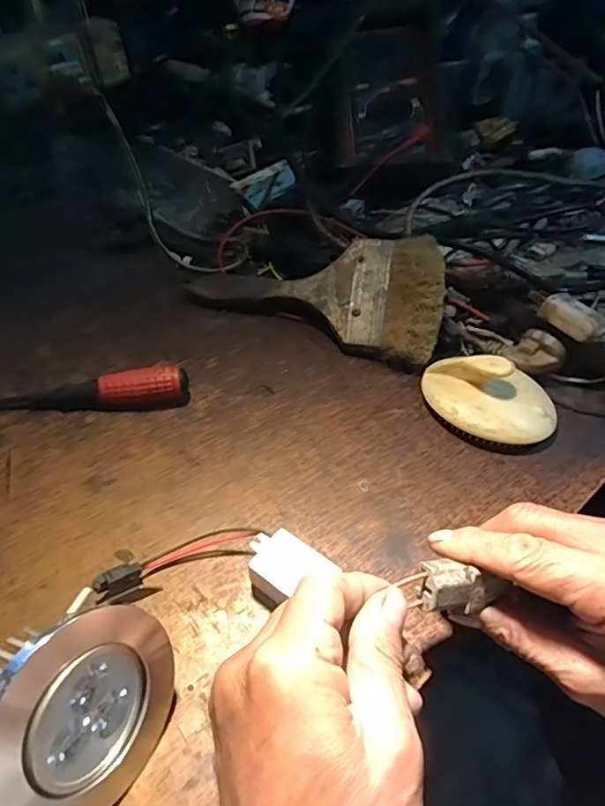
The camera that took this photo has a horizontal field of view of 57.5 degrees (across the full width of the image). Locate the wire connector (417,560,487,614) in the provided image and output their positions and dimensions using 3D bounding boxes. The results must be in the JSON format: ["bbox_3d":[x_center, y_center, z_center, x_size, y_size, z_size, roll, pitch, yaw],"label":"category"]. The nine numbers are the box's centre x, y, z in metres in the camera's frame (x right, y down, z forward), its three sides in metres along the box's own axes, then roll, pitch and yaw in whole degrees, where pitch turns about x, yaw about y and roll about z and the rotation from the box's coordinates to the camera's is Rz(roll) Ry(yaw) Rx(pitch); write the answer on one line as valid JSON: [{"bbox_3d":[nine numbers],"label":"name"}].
[{"bbox_3d":[0.070,0.086,0.258,0.032,0.016,0.019,0,49,-2],"label":"wire connector"}]

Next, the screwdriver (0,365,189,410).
[{"bbox_3d":[-0.161,-0.004,0.373,0.163,0.021,0.019,-6,49,-7],"label":"screwdriver"}]

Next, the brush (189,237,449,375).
[{"bbox_3d":[0.017,-0.100,0.440,0.196,0.019,0.097,19,82,15],"label":"brush"}]

